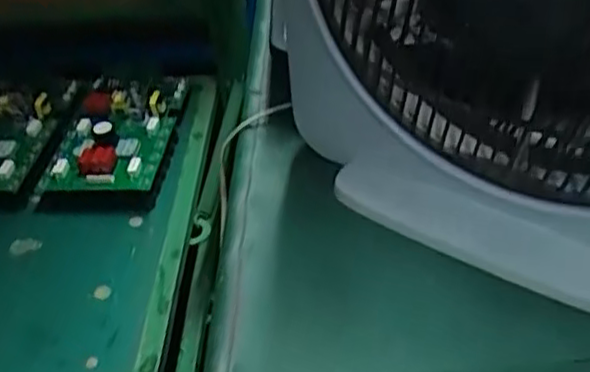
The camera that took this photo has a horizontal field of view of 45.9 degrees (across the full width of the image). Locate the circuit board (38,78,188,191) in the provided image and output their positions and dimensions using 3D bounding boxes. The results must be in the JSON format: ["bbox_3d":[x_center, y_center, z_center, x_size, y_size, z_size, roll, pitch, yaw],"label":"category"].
[{"bbox_3d":[-0.198,-0.062,0.779,0.121,0.039,0.180,0,41,6],"label":"circuit board"}]

